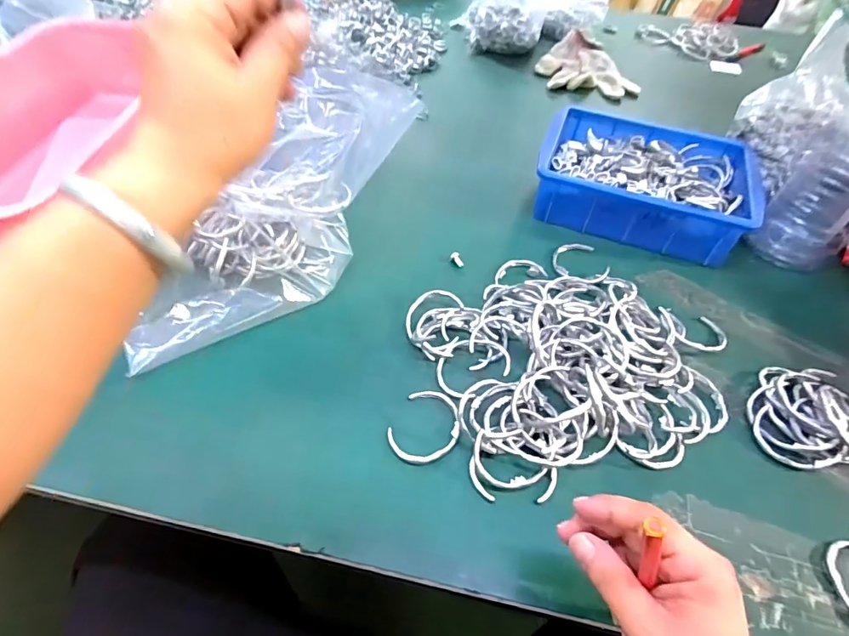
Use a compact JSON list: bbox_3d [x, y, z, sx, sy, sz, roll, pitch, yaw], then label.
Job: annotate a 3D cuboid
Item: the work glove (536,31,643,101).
[{"bbox_3d":[0.293,-0.456,0.853,0.169,0.045,0.179,11,51,3],"label":"work glove"}]

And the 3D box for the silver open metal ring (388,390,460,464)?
[{"bbox_3d":[0.003,0.092,0.399,0.053,0.004,0.069,25,53,14],"label":"silver open metal ring"}]

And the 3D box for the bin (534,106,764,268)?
[{"bbox_3d":[0.267,-0.172,0.592,0.241,0.080,0.179,19,52,9],"label":"bin"}]

